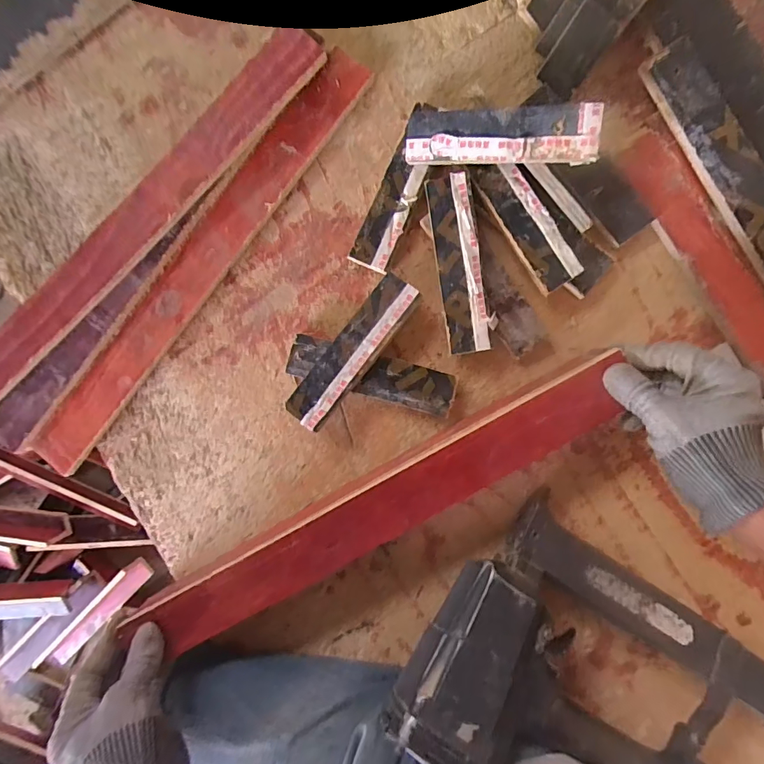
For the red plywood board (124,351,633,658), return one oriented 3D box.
[{"bbox_3d":[-0.009,0.114,0.387,0.448,0.018,0.059,-29,89,4],"label":"red plywood board"}]

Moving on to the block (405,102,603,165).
[{"bbox_3d":[0.101,-0.215,0.385,0.161,0.014,0.043,8,92,17],"label":"block"}]

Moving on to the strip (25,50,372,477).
[{"bbox_3d":[-0.187,-0.115,0.444,0.051,0.023,0.495,38,94,3],"label":"strip"}]

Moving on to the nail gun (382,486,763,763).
[{"bbox_3d":[0.192,0.272,0.378,0.338,0.070,0.225,34,64,1],"label":"nail gun"}]

